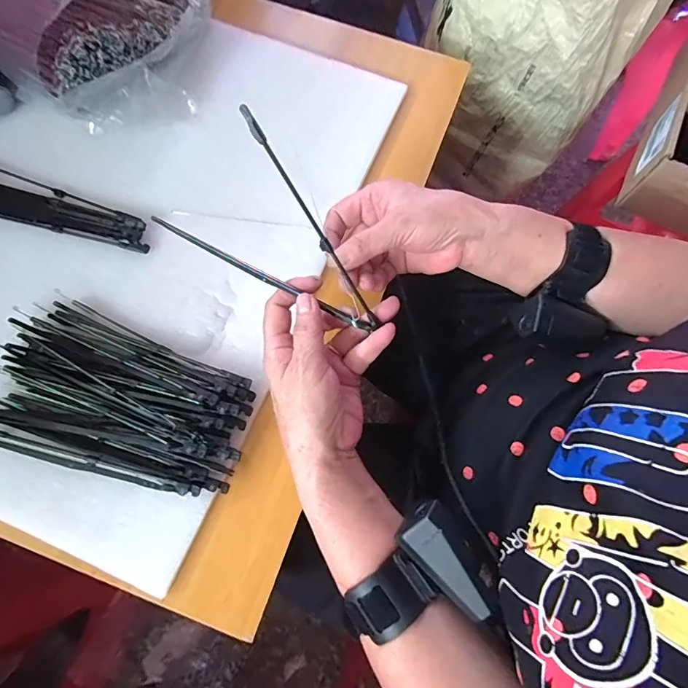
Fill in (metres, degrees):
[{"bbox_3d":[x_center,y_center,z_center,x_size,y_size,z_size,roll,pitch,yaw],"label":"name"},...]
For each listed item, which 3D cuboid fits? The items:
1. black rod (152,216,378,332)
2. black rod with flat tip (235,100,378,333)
[{"bbox_3d":[-0.062,-0.054,0.331,0.186,0.010,0.006,26,73,-2],"label":"black rod"},{"bbox_3d":[-0.018,-0.077,0.289,0.006,0.005,0.168,-42,121,-14],"label":"black rod with flat tip"}]

